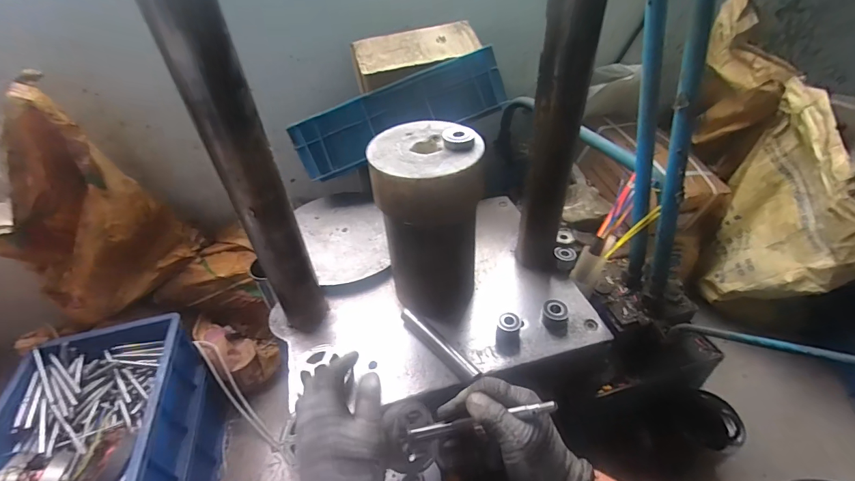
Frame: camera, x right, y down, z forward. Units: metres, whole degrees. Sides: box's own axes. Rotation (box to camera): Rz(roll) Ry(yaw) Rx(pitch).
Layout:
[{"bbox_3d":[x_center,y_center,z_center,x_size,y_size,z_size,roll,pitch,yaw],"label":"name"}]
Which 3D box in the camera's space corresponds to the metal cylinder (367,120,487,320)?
[{"bbox_3d":[0.003,-0.032,0.557,0.137,0.232,0.155,-7,41,-3],"label":"metal cylinder"}]

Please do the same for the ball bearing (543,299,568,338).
[{"bbox_3d":[0.190,0.115,0.583,0.039,0.031,0.045,10,43,16],"label":"ball bearing"}]

